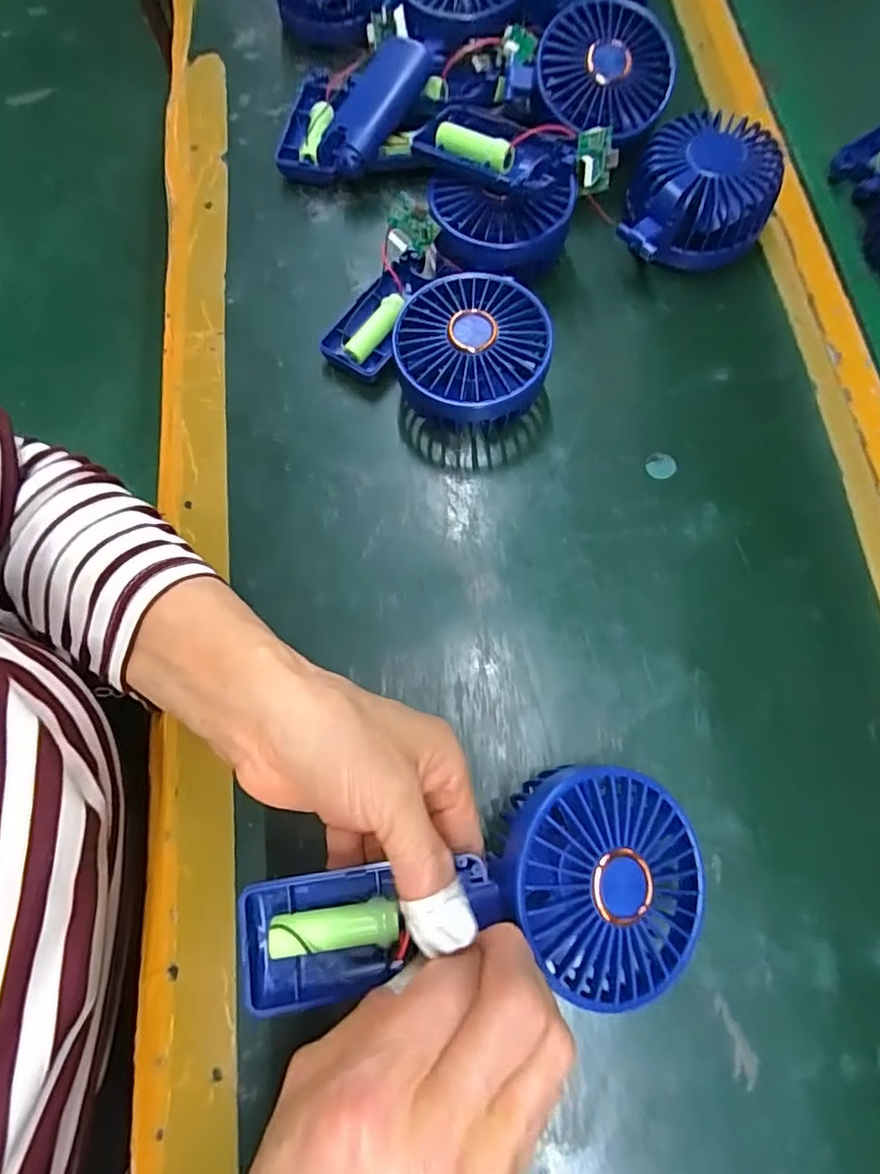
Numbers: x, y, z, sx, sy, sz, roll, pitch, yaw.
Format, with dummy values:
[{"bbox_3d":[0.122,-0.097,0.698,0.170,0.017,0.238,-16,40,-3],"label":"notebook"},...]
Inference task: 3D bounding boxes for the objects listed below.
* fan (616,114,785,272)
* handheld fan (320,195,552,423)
[{"bbox_3d":[0.161,-0.239,0.353,0.087,0.048,0.087,14,74,7],"label":"fan"},{"bbox_3d":[0.001,-0.150,0.335,0.139,0.048,0.097,39,78,13],"label":"handheld fan"}]

